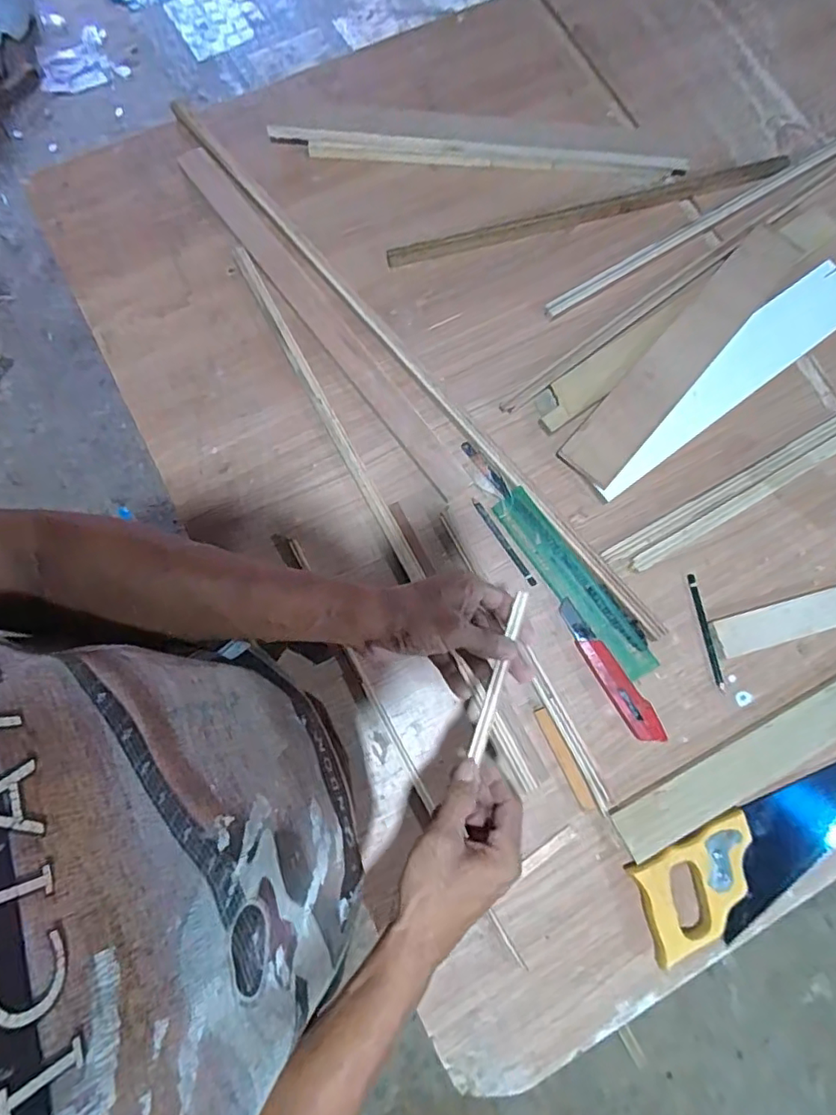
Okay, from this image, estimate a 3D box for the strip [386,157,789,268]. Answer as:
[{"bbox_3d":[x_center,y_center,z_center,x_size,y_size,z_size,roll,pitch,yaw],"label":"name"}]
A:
[{"bbox_3d":[0.233,-0.460,0.776,0.555,0.010,0.026,-17,78,-4],"label":"strip"}]

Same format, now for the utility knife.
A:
[{"bbox_3d":[0.213,0.126,0.650,0.035,0.020,0.178,-30,80,-7],"label":"utility knife"}]

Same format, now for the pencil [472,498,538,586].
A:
[{"bbox_3d":[0.101,-0.018,0.688,0.010,0.009,0.121,-33,80,-8],"label":"pencil"}]

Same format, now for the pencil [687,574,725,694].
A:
[{"bbox_3d":[0.333,0.086,0.678,0.011,0.005,0.133,-10,78,-3],"label":"pencil"}]

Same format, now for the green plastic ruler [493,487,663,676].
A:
[{"bbox_3d":[0.179,0.030,0.677,0.044,0.004,0.250,-38,83,10],"label":"green plastic ruler"}]

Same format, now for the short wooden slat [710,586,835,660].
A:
[{"bbox_3d":[0.450,0.065,0.672,0.226,0.008,0.045,-15,78,-4],"label":"short wooden slat"}]

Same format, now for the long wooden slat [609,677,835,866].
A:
[{"bbox_3d":[0.388,0.207,0.639,0.390,0.015,0.060,-26,79,-6],"label":"long wooden slat"}]

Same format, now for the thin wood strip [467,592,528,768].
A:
[{"bbox_3d":[0.064,0.094,0.468,0.009,0.009,0.138,18,83,3],"label":"thin wood strip"}]

